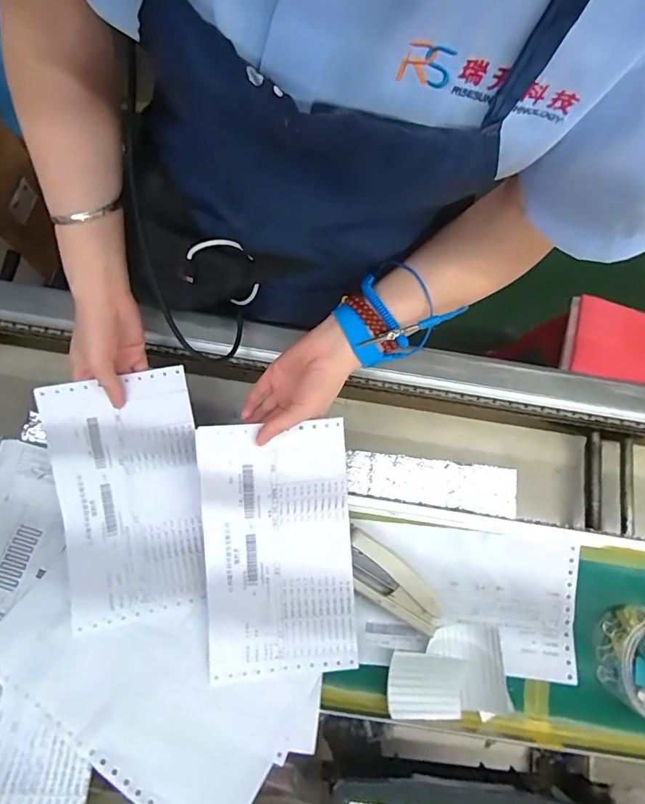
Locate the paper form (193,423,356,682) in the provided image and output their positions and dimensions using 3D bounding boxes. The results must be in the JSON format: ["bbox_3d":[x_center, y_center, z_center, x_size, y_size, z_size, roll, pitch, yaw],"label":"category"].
[{"bbox_3d":[-0.042,0.137,0.429,0.137,0.018,0.230,-3,92,-9],"label":"paper form"}]

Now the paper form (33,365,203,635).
[{"bbox_3d":[-0.193,0.091,0.450,0.142,0.018,0.229,-11,88,-11],"label":"paper form"}]

